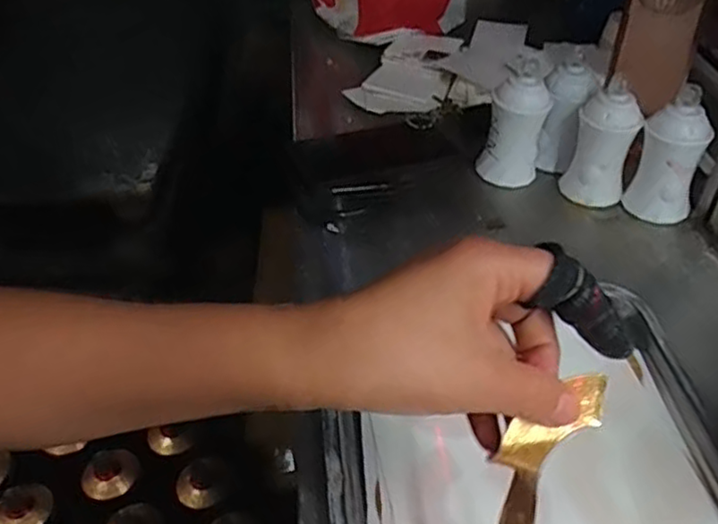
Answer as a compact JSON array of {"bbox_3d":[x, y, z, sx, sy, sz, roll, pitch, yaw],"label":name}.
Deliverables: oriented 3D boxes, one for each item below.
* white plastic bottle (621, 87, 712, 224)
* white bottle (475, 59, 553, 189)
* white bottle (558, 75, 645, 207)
[{"bbox_3d":[0.277,-0.091,0.593,0.054,0.103,0.057,-13,47,-5],"label":"white plastic bottle"},{"bbox_3d":[0.149,-0.128,0.636,0.052,0.108,0.045,22,47,22],"label":"white bottle"},{"bbox_3d":[0.224,-0.107,0.614,0.059,0.099,0.051,12,50,18],"label":"white bottle"}]

